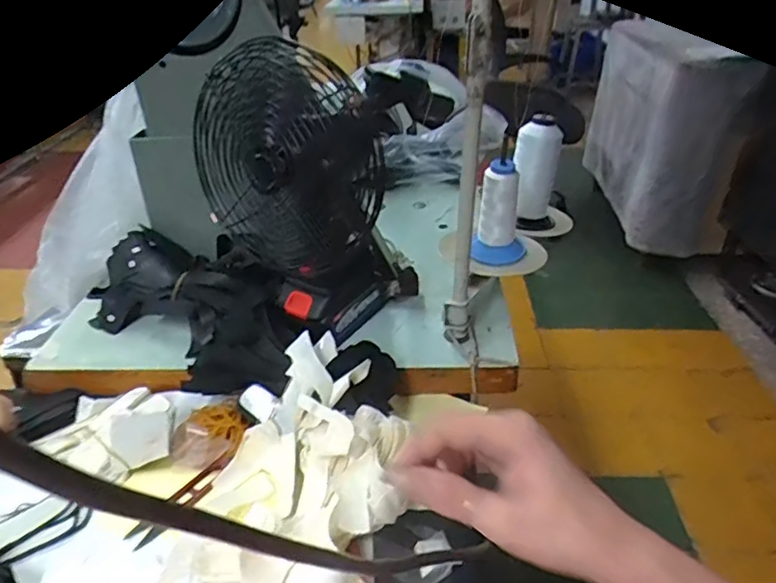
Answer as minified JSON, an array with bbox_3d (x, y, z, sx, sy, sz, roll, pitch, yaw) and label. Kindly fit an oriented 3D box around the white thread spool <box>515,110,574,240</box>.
[{"bbox_3d":[0.211,-0.153,0.787,0.081,0.146,0.075,5,33,10],"label":"white thread spool"}]

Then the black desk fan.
[{"bbox_3d":[-0.078,-0.110,0.631,0.160,0.294,0.173,17,37,26],"label":"black desk fan"}]

